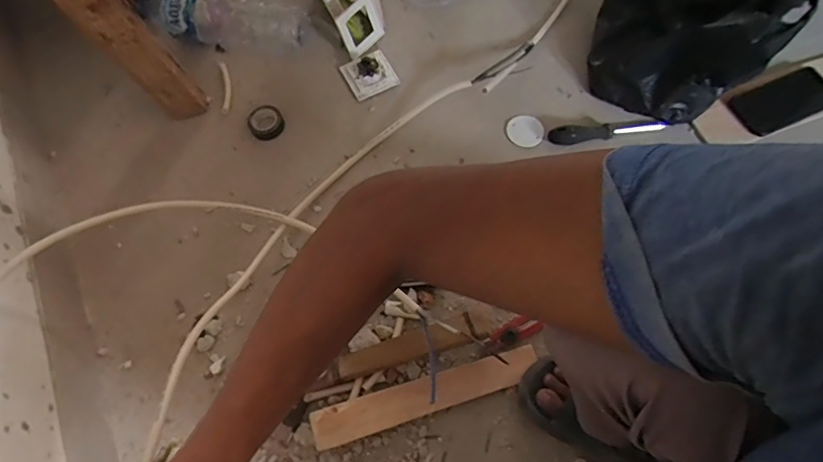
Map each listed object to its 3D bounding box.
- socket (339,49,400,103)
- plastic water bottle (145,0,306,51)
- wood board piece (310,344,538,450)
[{"bbox_3d":[-0.074,-0.280,0.885,0.080,0.019,0.081,-25,69,-9],"label":"socket"},{"bbox_3d":[-0.335,-0.371,0.904,0.291,0.078,0.070,7,68,4],"label":"plastic water bottle"},{"bbox_3d":[0.021,0.221,0.676,0.307,0.013,0.046,-16,86,-7],"label":"wood board piece"}]

